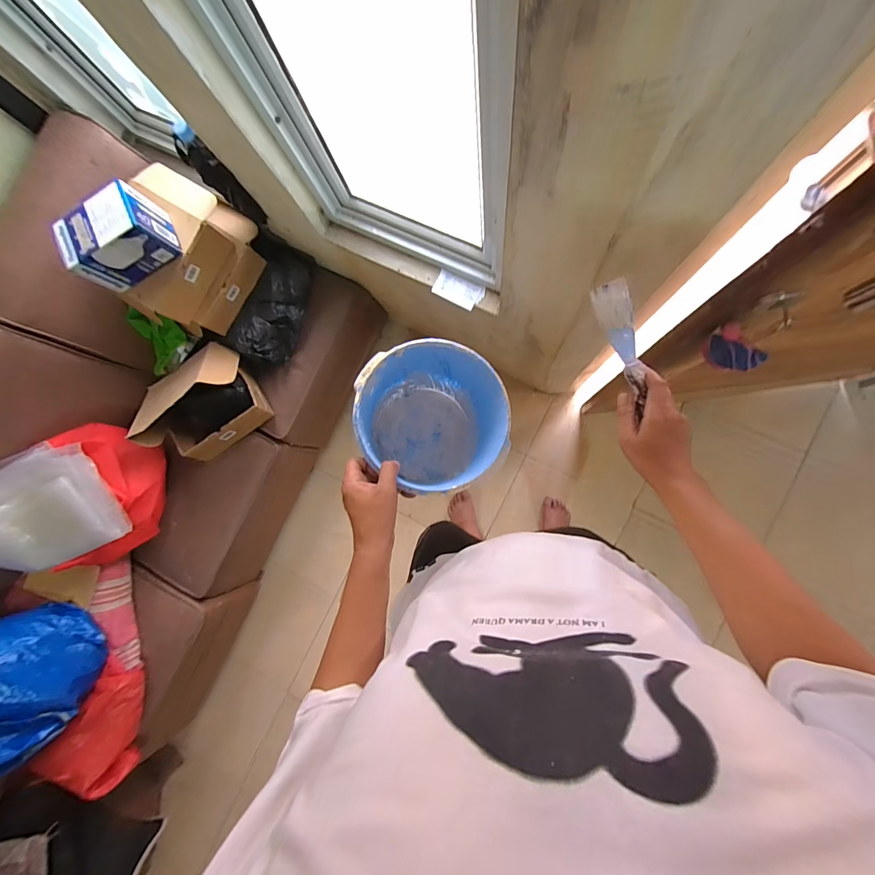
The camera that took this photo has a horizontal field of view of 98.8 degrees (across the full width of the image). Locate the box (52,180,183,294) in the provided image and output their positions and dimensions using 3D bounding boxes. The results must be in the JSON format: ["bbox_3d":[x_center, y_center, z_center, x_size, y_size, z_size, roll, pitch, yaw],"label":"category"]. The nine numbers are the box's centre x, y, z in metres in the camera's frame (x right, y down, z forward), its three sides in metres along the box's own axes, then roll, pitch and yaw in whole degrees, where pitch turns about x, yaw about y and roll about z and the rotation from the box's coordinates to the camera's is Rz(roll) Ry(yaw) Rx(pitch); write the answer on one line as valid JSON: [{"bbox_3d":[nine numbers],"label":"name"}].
[{"bbox_3d":[-0.723,-0.448,0.854,0.211,0.125,0.124,-33,83,4],"label":"box"}]

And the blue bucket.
[{"bbox_3d":[-0.004,-0.024,0.596,0.207,0.222,0.214,0,86,7],"label":"blue bucket"}]

